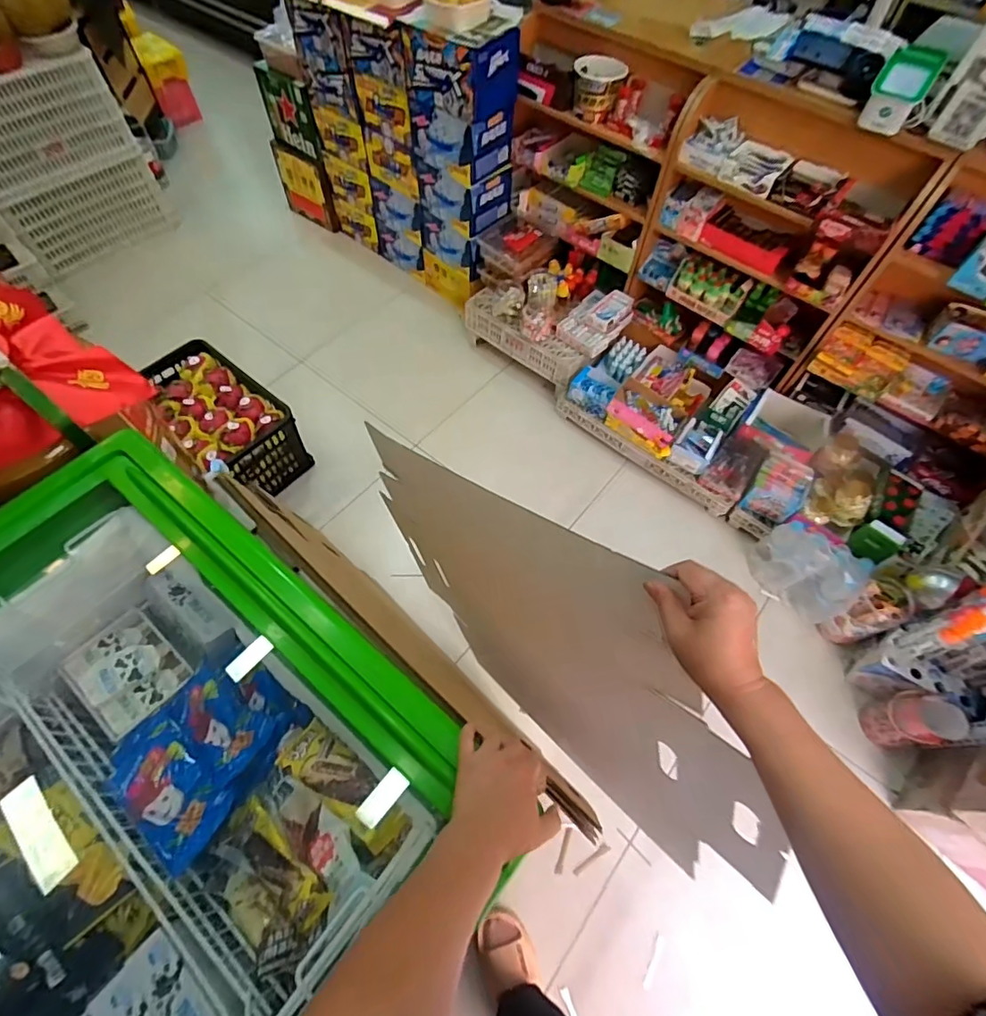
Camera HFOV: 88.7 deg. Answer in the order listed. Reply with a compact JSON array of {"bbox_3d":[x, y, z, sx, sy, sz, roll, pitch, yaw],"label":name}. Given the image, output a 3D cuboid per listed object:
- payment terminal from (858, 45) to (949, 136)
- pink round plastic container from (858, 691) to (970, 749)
[{"bbox_3d":[0.873,-0.899,1.086,0.102,0.137,0.059,33,65,15],"label":"payment terminal"},{"bbox_3d":[1.057,0.529,1.266,0.129,0.213,0.123,-7,61,-6],"label":"pink round plastic container"}]

